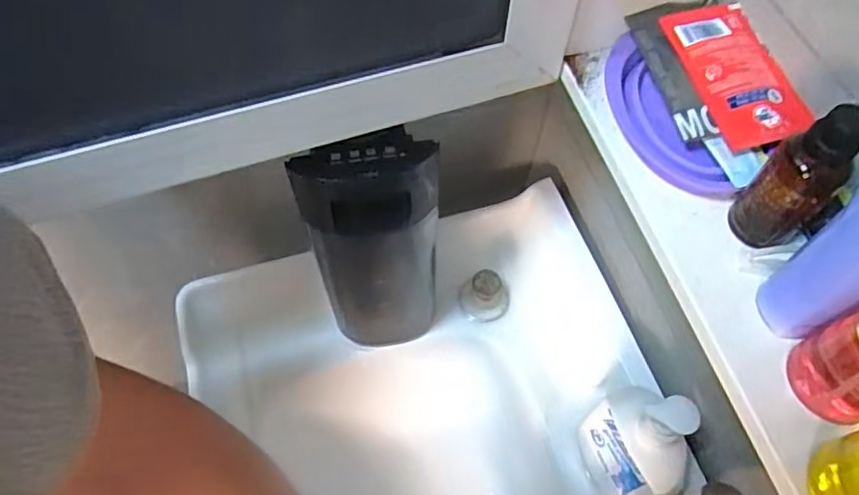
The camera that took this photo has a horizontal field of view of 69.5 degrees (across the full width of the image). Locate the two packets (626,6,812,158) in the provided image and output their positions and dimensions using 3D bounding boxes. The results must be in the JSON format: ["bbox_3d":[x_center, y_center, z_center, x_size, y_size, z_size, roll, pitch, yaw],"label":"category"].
[{"bbox_3d":[0.185,-0.114,0.397,0.080,0.020,0.121,-10,61,-8],"label":"two packets"}]

